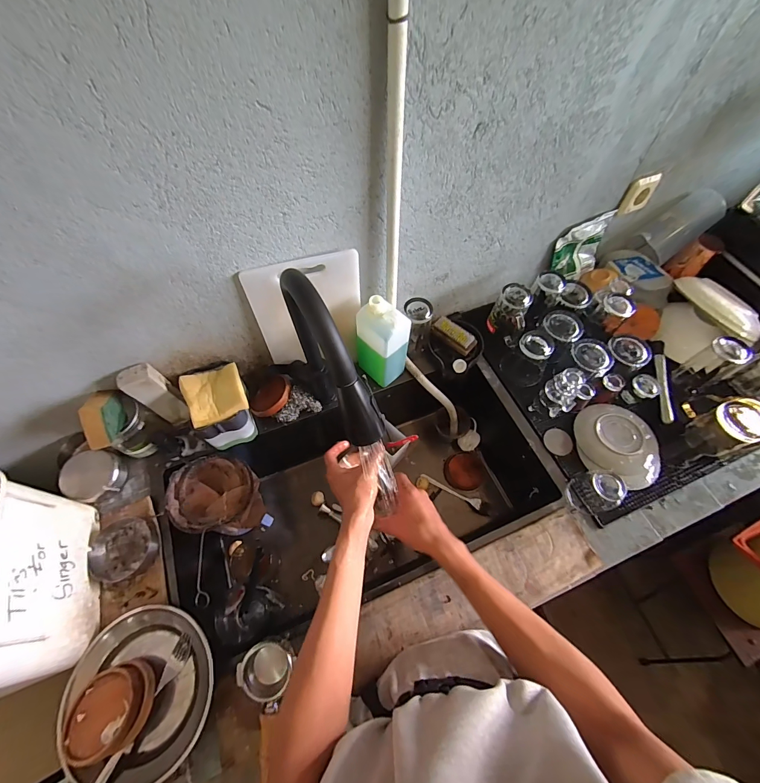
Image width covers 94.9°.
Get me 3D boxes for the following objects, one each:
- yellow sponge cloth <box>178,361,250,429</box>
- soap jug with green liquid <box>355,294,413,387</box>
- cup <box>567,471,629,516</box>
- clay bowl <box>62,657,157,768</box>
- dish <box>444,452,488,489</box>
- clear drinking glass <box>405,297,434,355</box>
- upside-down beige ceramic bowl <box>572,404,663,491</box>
[{"bbox_3d":[-0.299,0.000,0.630,0.101,0.027,0.106,-23,64,-13],"label":"yellow sponge cloth"},{"bbox_3d":[0.006,-0.101,0.704,0.071,0.189,0.081,-40,68,-20],"label":"soap jug with green liquid"},{"bbox_3d":[0.395,0.181,0.635,0.075,0.082,0.070,-40,69,-20],"label":"cup"},{"bbox_3d":[-0.377,0.444,0.486,0.115,0.043,0.098,-19,63,-11],"label":"clay bowl"},{"bbox_3d":[0.220,0.204,0.898,0.103,0.015,0.096,0,61,0],"label":"dish"},{"bbox_3d":[0.083,-0.135,0.756,0.067,0.124,0.057,10,61,5],"label":"clear drinking glass"},{"bbox_3d":[0.476,0.103,0.698,0.151,0.031,0.173,-12,62,-7],"label":"upside-down beige ceramic bowl"}]

